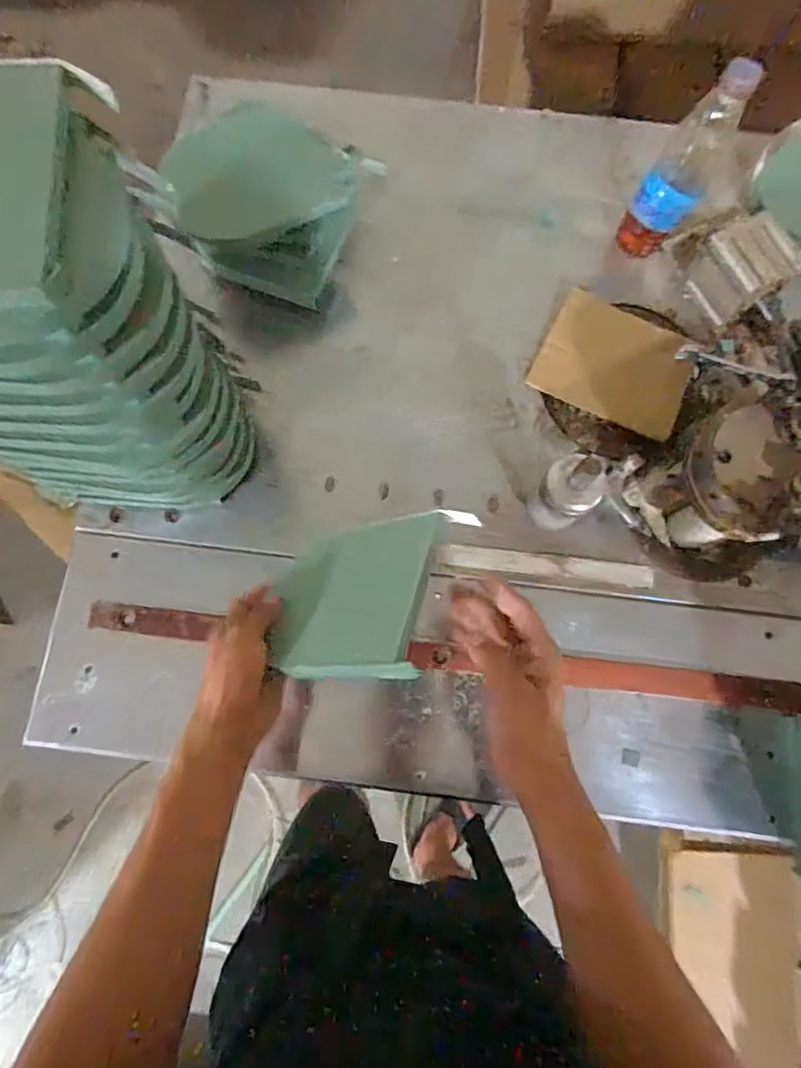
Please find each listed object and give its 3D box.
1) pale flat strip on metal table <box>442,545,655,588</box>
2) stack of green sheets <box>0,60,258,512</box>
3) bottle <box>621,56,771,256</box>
[{"bbox_3d":[0.158,0.033,0.593,0.221,0.011,0.022,6,79,0],"label":"pale flat strip on metal table"},{"bbox_3d":[-0.256,-0.141,0.444,0.199,0.365,0.207,43,80,9],"label":"stack of green sheets"},{"bbox_3d":[0.298,-0.382,0.602,0.065,0.196,0.055,34,78,7],"label":"bottle"}]

